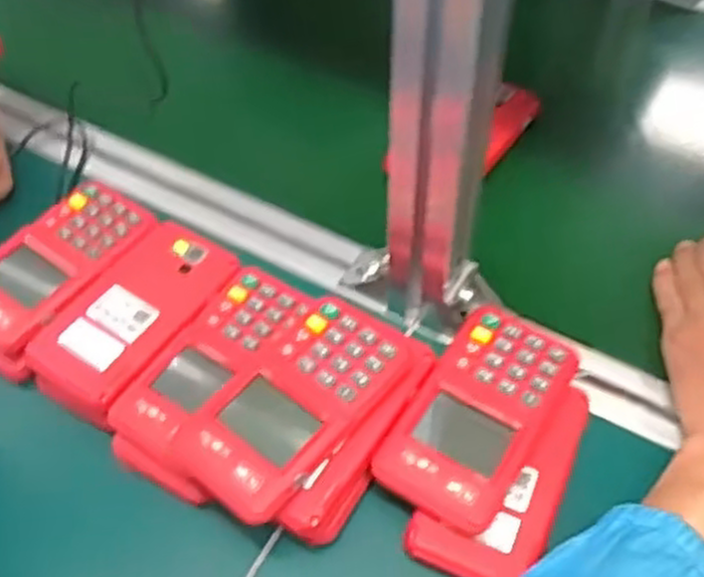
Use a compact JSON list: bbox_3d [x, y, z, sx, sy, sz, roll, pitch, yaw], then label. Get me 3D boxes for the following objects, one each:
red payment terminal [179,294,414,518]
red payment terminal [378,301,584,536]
[{"bbox_3d":[-0.033,0.060,0.434,0.080,0.022,0.135,31,62,23],"label":"red payment terminal"},{"bbox_3d":[0.072,0.069,0.440,0.071,0.019,0.132,28,60,21],"label":"red payment terminal"}]

